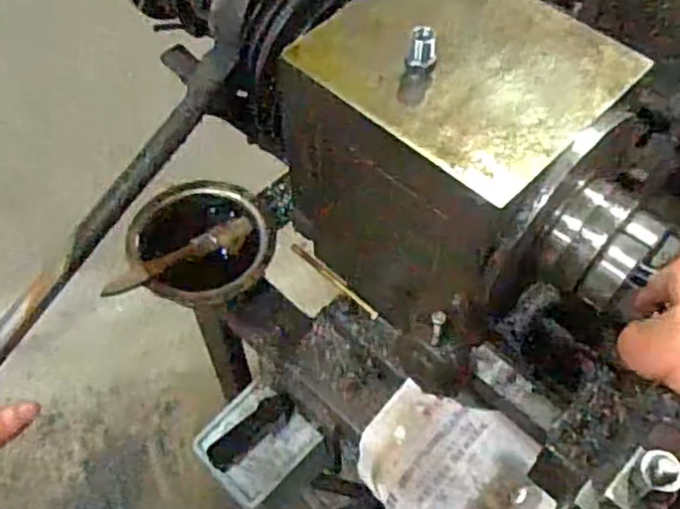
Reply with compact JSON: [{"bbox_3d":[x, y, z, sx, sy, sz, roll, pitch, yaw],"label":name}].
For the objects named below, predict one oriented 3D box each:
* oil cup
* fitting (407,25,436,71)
[{"bbox_3d":[-0.129,-0.012,0.670,0.138,0.043,0.120,-17,58,-12],"label":"oil cup"},{"bbox_3d":[0.048,-0.118,0.406,0.015,0.024,0.012,15,57,9],"label":"fitting"}]

